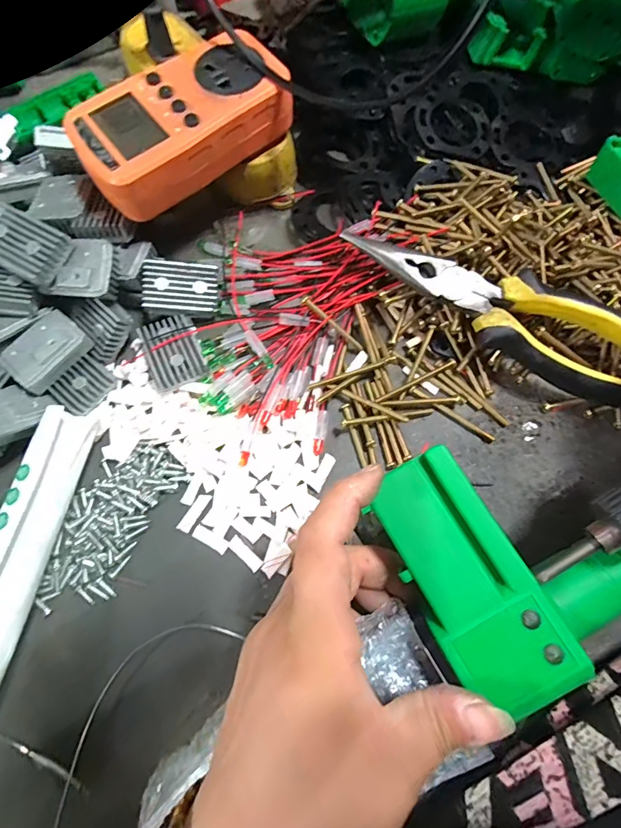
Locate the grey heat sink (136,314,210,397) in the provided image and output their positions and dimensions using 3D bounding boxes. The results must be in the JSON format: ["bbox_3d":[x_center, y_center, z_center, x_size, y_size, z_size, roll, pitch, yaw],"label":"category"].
[{"bbox_3d":[-0.084,-0.039,0.255,0.032,0.013,0.048,-23,75,-5],"label":"grey heat sink"}]

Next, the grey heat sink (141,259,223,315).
[{"bbox_3d":[-0.082,-0.080,0.263,0.046,0.010,0.033,1,90,-14],"label":"grey heat sink"}]

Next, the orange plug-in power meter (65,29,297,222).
[{"bbox_3d":[-0.077,-0.176,0.250,0.125,0.031,0.068,-42,77,-11],"label":"orange plug-in power meter"}]

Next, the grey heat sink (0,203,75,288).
[{"bbox_3d":[-0.165,-0.098,0.238,0.044,0.014,0.033,27,75,9],"label":"grey heat sink"}]

